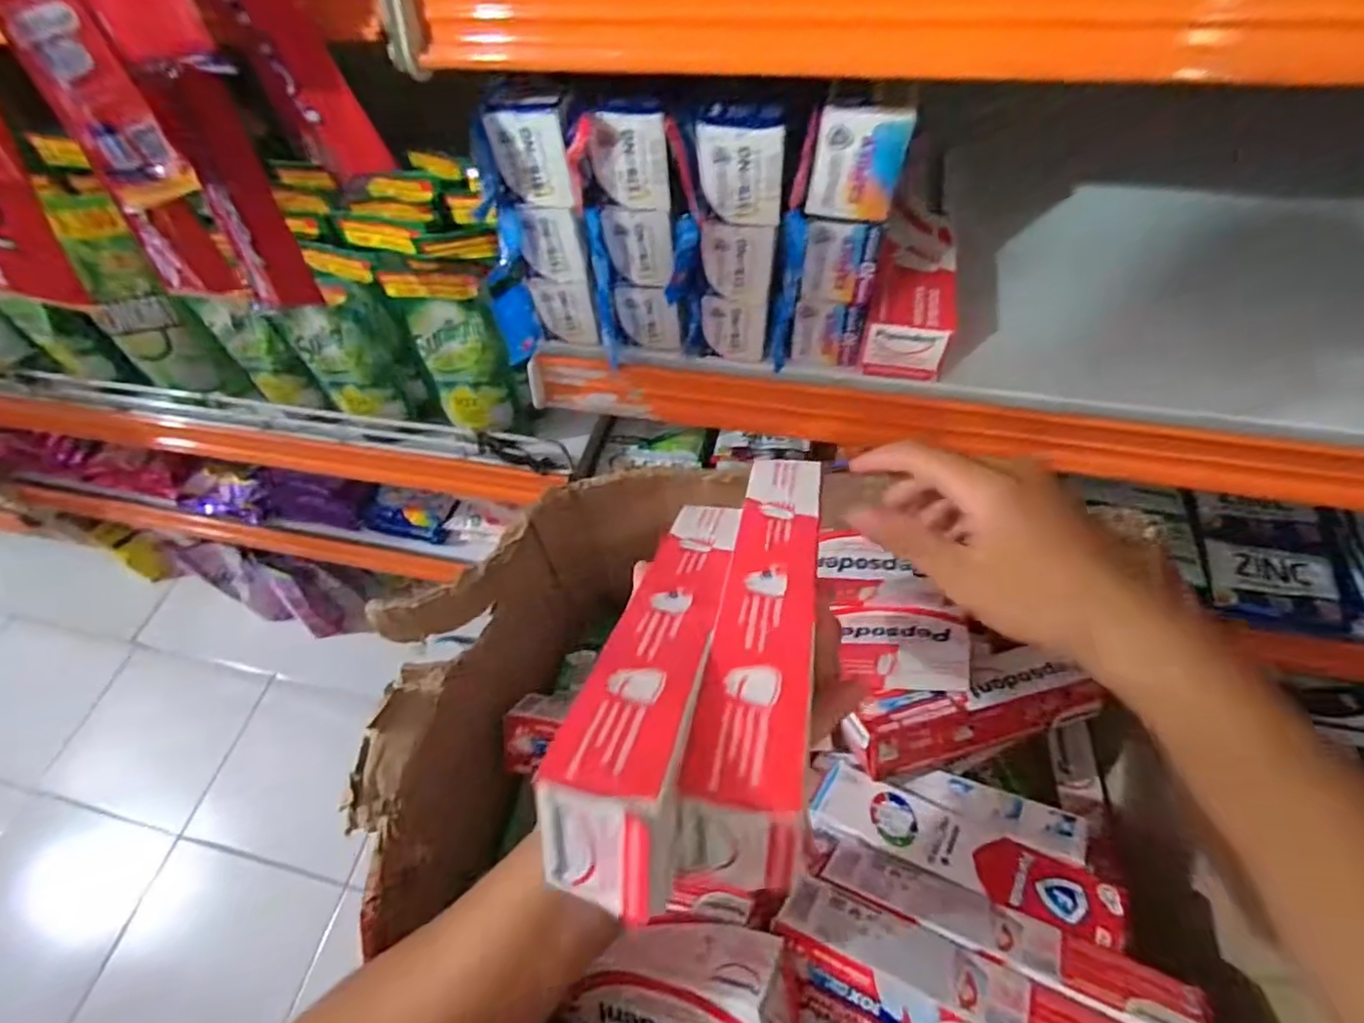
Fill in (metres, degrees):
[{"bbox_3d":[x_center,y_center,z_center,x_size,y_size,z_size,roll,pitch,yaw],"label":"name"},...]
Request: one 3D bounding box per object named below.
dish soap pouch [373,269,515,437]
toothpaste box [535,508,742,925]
[{"bbox_3d":[-0.174,-0.119,0.483,0.073,0.126,0.040,9,59,11],"label":"dish soap pouch"},{"bbox_3d":[-0.005,0.053,0.259,0.038,0.039,0.199,6,27,9],"label":"toothpaste box"}]

